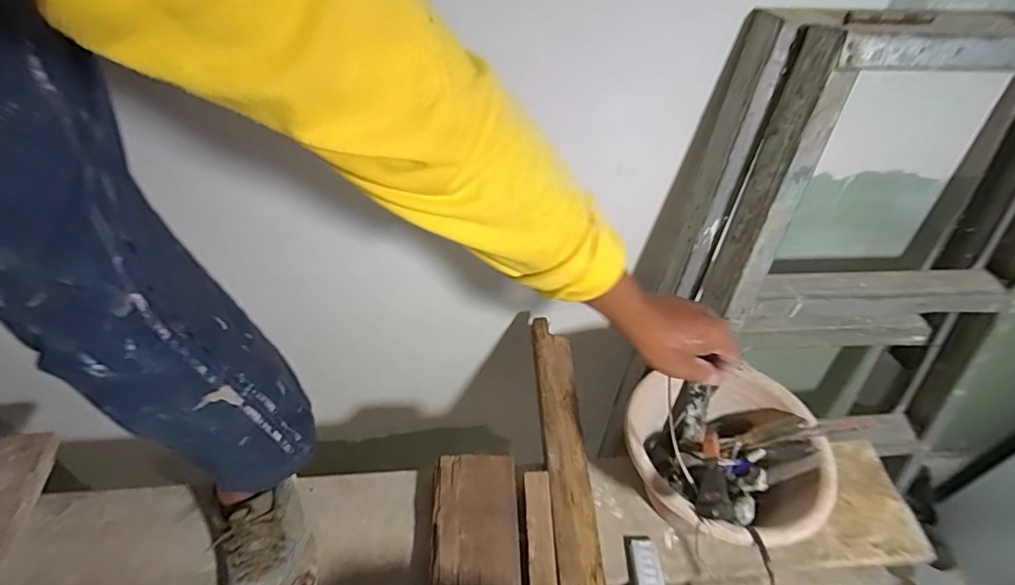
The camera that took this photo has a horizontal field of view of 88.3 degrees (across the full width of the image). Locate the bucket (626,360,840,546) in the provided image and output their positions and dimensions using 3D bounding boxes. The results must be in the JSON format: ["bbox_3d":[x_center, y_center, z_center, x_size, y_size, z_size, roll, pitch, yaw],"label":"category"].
[{"bbox_3d":[0.284,0.231,0.703,0.242,0.224,0.222,1,46,-1],"label":"bucket"}]

